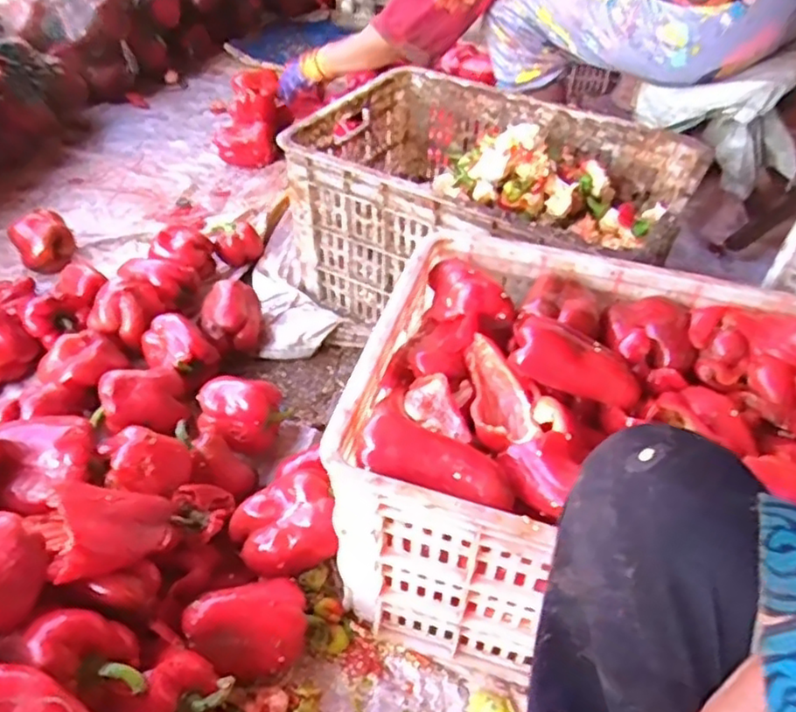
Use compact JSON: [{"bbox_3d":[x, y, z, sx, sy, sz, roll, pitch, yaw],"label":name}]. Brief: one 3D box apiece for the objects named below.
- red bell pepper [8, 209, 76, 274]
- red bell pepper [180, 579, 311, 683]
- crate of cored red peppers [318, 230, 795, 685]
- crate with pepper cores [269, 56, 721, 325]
[{"bbox_3d":[-0.594,-0.191,1.109,0.090,0.077,0.094,-24,51,-25],"label":"red bell pepper"},{"bbox_3d":[-0.145,0.258,0.634,0.112,0.055,0.080,-8,46,-11],"label":"red bell pepper"},{"bbox_3d":[0.222,0.114,0.667,0.507,0.271,0.365,14,46,11],"label":"crate of cored red peppers"},{"bbox_3d":[0.125,-0.219,1.008,0.530,0.250,0.406,22,48,18],"label":"crate with pepper cores"}]

